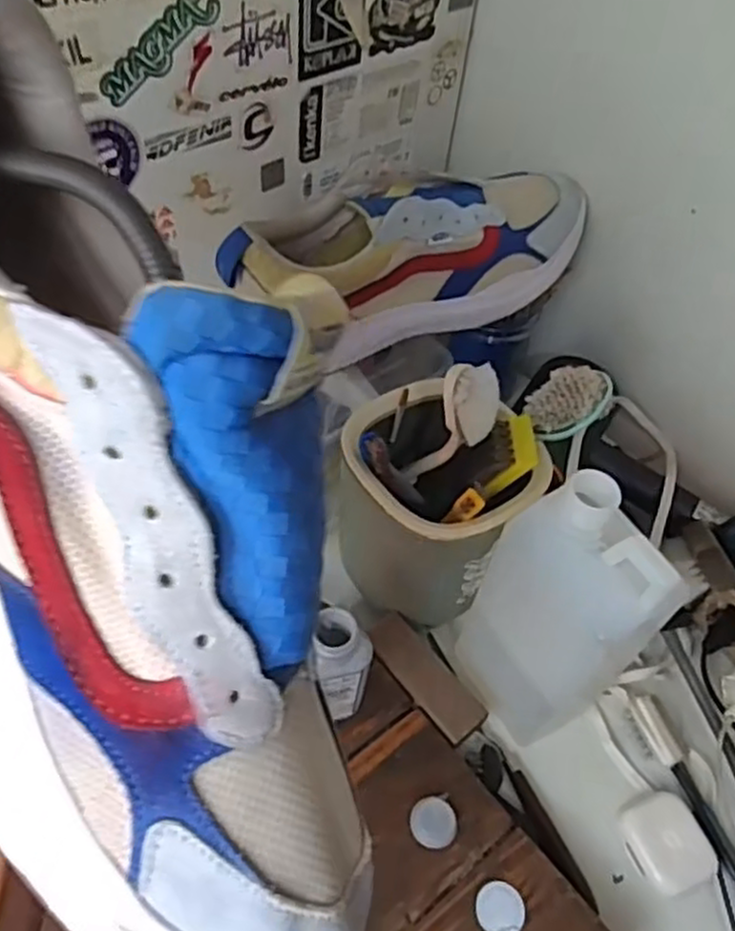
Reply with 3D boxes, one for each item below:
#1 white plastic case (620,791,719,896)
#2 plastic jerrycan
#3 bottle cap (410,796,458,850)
[{"bbox_3d":[0.186,0.238,0.460,0.041,0.032,0.054,-15,55,-17],"label":"white plastic case"},{"bbox_3d":[0.113,0.095,0.452,0.056,0.203,0.093,-27,59,-25],"label":"plastic jerrycan"},{"bbox_3d":[0.039,0.211,0.433,0.026,0.009,0.027,3,52,-4],"label":"bottle cap"}]

